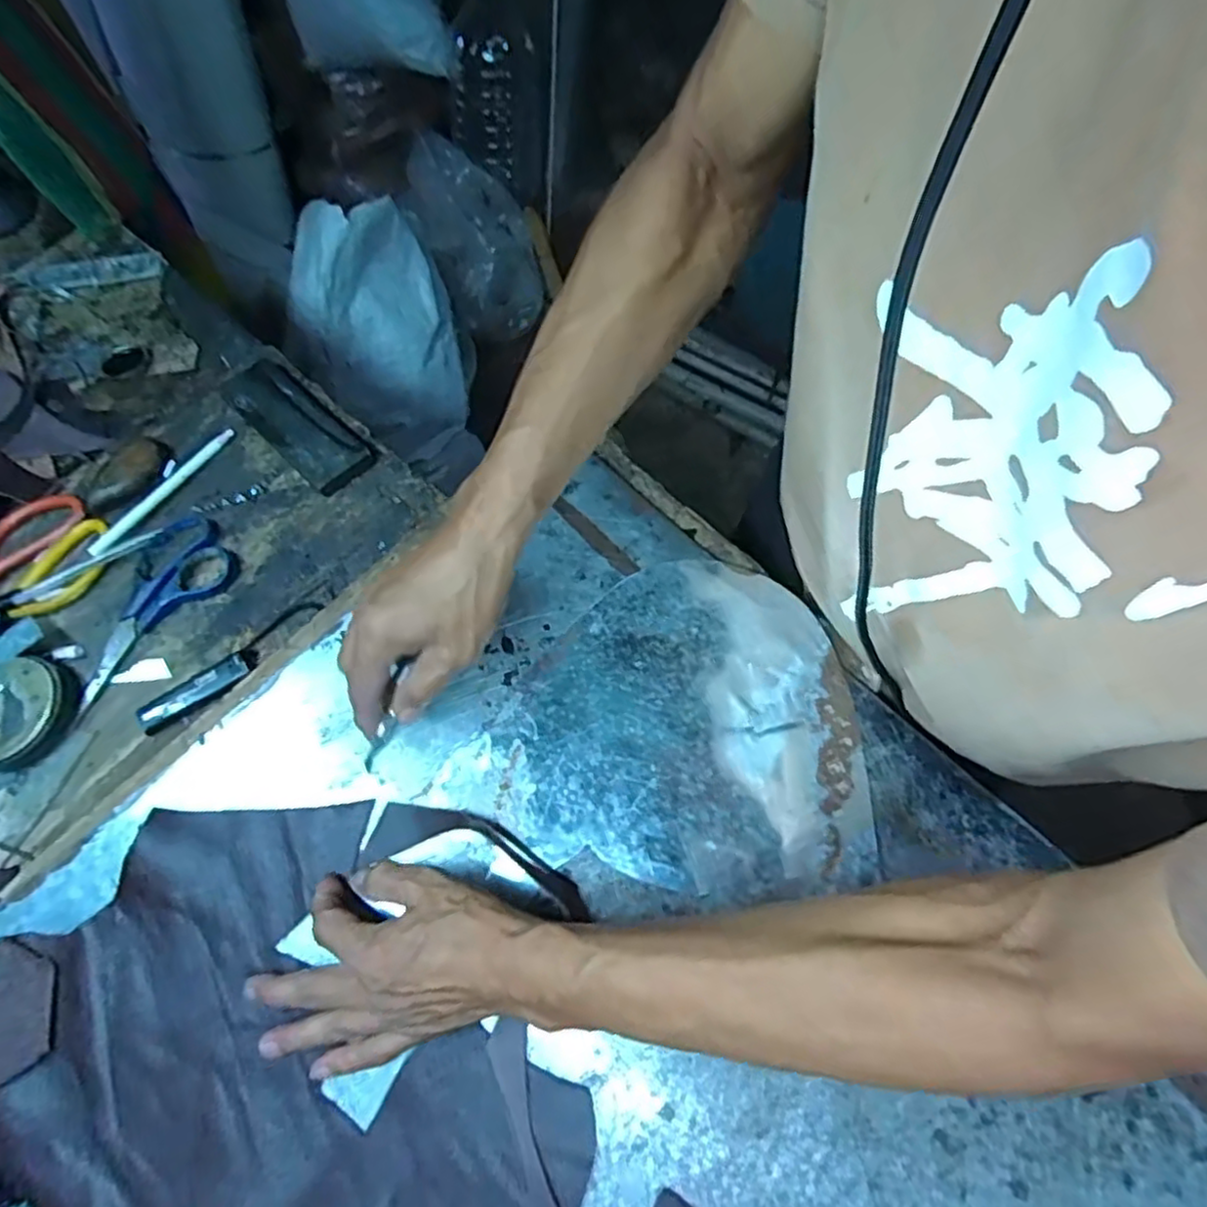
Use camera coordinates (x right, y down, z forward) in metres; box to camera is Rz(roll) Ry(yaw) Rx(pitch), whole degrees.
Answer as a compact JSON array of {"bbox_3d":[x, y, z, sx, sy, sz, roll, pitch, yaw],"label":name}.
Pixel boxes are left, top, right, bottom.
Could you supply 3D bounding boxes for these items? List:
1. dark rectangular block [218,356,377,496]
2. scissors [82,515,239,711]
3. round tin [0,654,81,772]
[{"bbox_3d":[-0.259,-0.154,0.581,0.055,0.021,0.159,-42,74,-18],"label":"dark rectangular block"},{"bbox_3d":[-0.343,-0.001,0.519,0.071,0.012,0.151,32,69,12],"label":"scissors"},{"bbox_3d":[-0.406,0.074,0.477,0.069,0.021,0.079,18,67,6],"label":"round tin"}]

